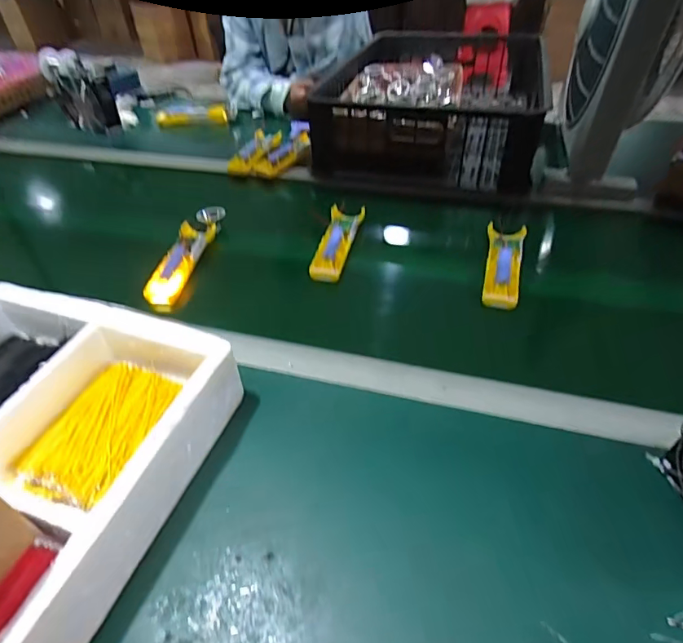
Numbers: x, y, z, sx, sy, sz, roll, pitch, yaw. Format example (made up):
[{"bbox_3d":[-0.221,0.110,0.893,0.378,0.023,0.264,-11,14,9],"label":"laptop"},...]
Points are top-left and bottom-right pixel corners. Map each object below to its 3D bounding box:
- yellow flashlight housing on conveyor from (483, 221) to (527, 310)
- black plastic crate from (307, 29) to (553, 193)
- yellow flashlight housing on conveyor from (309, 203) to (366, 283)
[{"bbox_3d":[0.224,-0.079,0.634,0.047,0.035,0.147,9,45,12],"label":"yellow flashlight housing on conveyor"},{"bbox_3d":[0.180,-0.431,0.918,0.386,0.129,0.468,7,44,11],"label":"black plastic crate"},{"bbox_3d":[-0.004,-0.120,0.689,0.053,0.028,0.157,7,44,10],"label":"yellow flashlight housing on conveyor"}]

